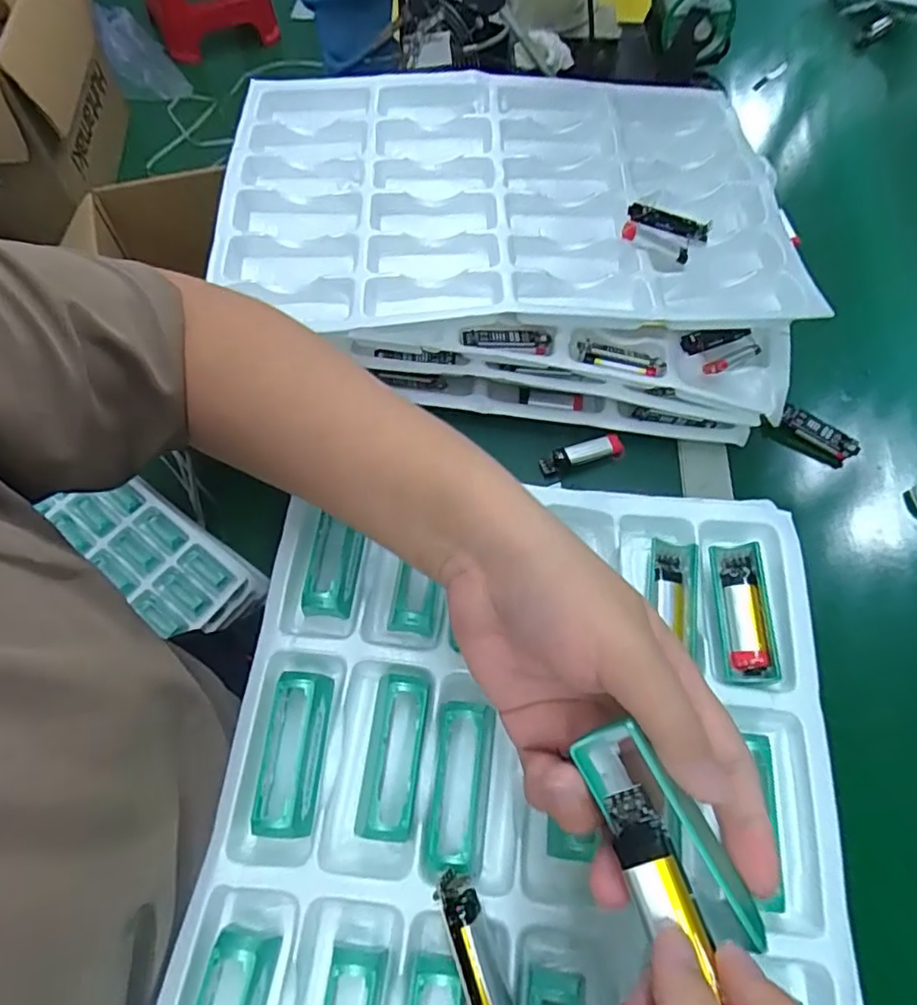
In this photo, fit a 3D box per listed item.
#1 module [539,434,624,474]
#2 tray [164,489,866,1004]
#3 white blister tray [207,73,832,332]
[{"bbox_3d":[0.100,-0.039,0.499,0.071,0.021,0.022,-12,65,-8],"label":"module"},{"bbox_3d":[0.031,0.192,0.289,0.310,0.039,0.444,7,63,2],"label":"tray"},{"bbox_3d":[0.035,-0.264,0.519,0.454,0.036,0.318,-2,64,-3],"label":"white blister tray"}]

